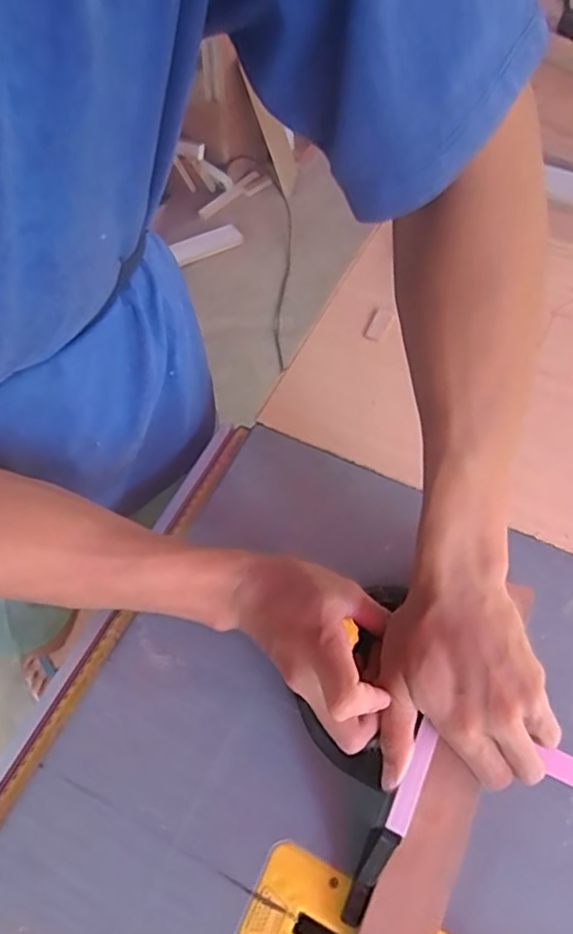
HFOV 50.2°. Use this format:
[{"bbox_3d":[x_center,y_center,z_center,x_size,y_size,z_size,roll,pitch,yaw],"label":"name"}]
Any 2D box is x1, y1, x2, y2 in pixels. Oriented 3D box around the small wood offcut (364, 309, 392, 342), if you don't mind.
[{"bbox_3d":[0.094,-0.148,0.633,0.017,0.004,0.043,23,62,12],"label":"small wood offcut"}]

